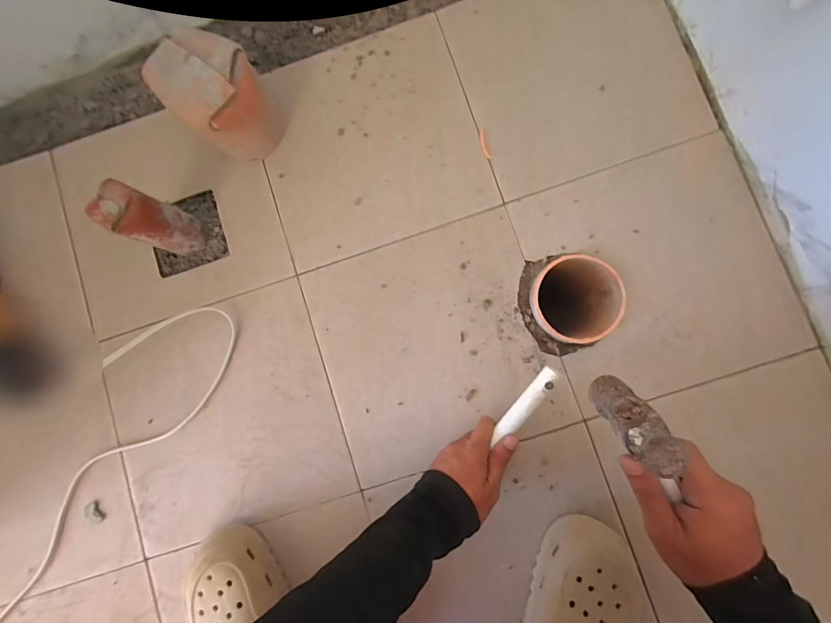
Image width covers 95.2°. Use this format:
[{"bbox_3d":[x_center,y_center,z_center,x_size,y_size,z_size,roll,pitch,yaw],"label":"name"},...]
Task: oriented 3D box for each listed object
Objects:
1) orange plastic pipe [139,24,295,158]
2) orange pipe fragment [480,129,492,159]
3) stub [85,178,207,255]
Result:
[{"bbox_3d":[-0.233,-0.260,0.479,0.093,0.137,0.108,44,89,7],"label":"orange plastic pipe"},{"bbox_3d":[0.094,-0.228,0.516,0.010,0.004,0.042,-16,84,3],"label":"orange pipe fragment"},{"bbox_3d":[-0.323,-0.110,0.476,0.049,0.135,0.053,0,85,4],"label":"stub"}]

